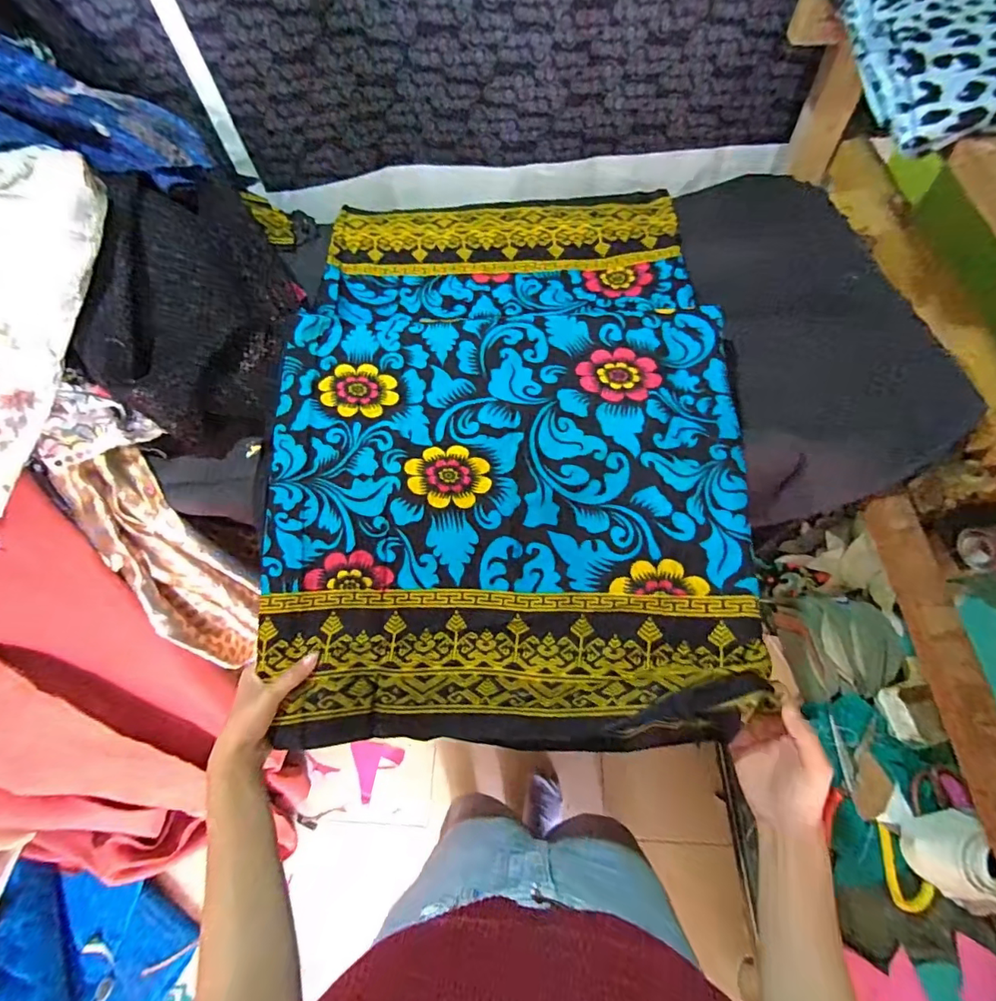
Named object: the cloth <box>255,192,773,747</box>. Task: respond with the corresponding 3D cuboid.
[{"bbox_3d":[0.002,-0.064,0.571,0.476,0.129,0.629,-2,62,3],"label":"cloth"}]

